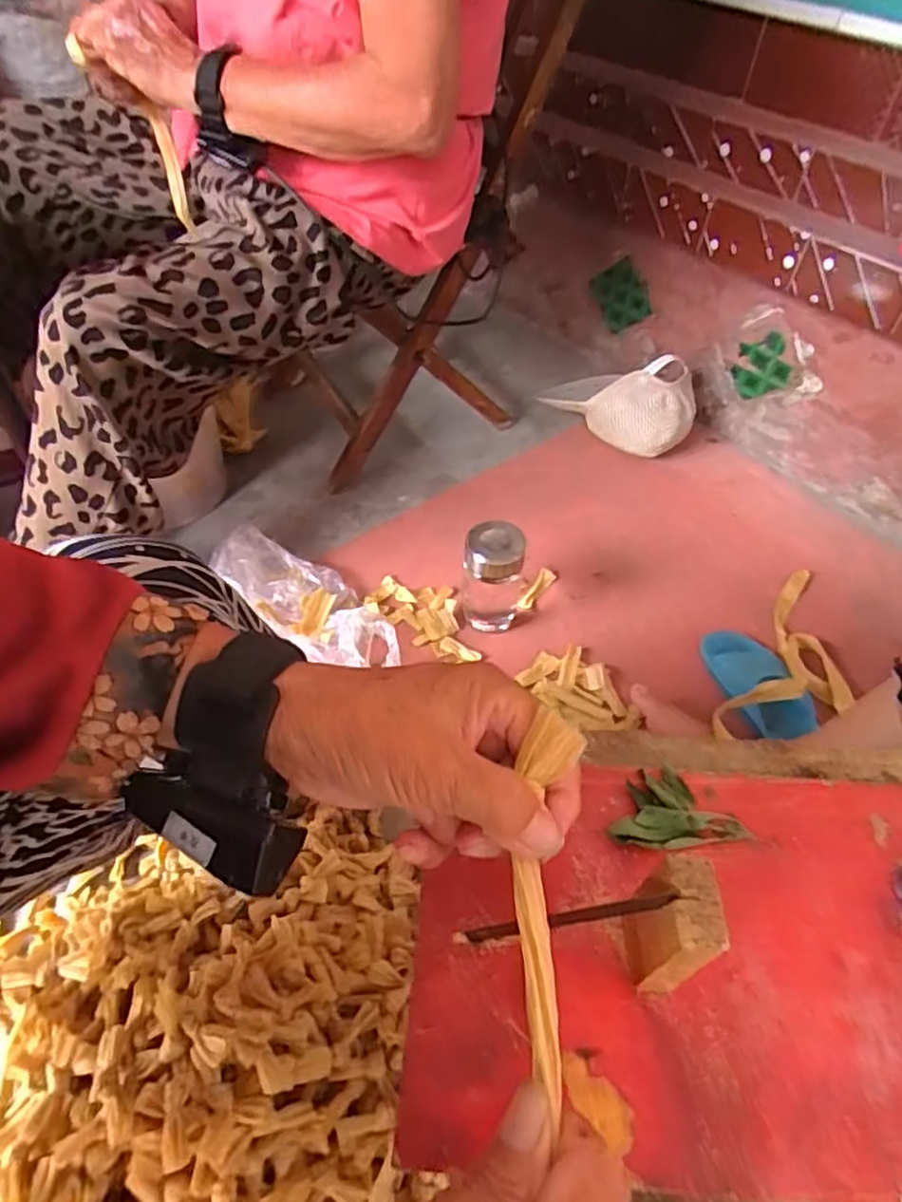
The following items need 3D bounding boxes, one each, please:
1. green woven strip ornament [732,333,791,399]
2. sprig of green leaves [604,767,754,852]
[{"bbox_3d":[0.507,-0.378,1.120,0.014,0.123,0.091,-37,61,-27],"label":"green woven strip ornament"},{"bbox_3d":[0.108,0.102,0.338,0.063,0.015,0.040,-9,52,-9],"label":"sprig of green leaves"}]

